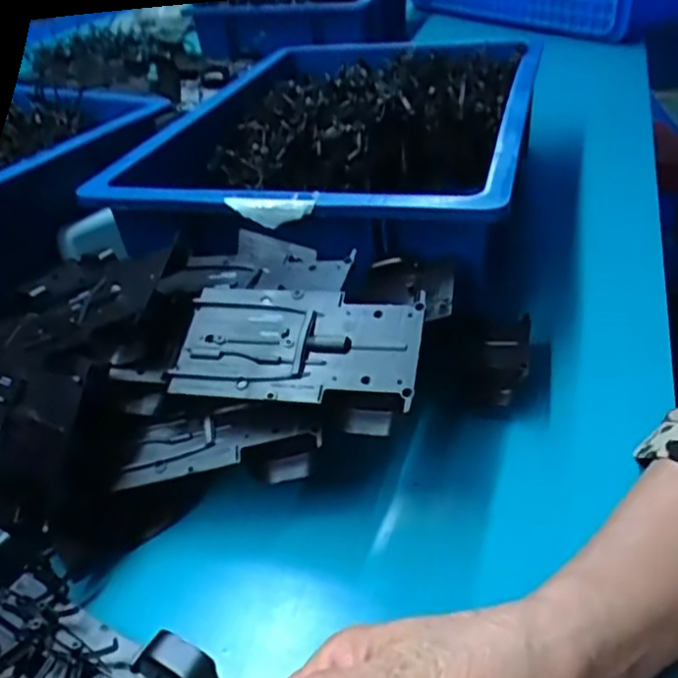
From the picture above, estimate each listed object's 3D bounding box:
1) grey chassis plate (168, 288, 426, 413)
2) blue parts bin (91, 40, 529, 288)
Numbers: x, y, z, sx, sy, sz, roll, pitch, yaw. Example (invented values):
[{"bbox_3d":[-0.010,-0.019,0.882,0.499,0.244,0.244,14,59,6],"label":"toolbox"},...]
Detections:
[{"bbox_3d":[-0.022,0.002,0.356,0.128,0.004,0.067,4,59,16],"label":"grey chassis plate"},{"bbox_3d":[0.018,-0.181,0.633,0.291,0.101,0.428,8,39,14],"label":"blue parts bin"}]

